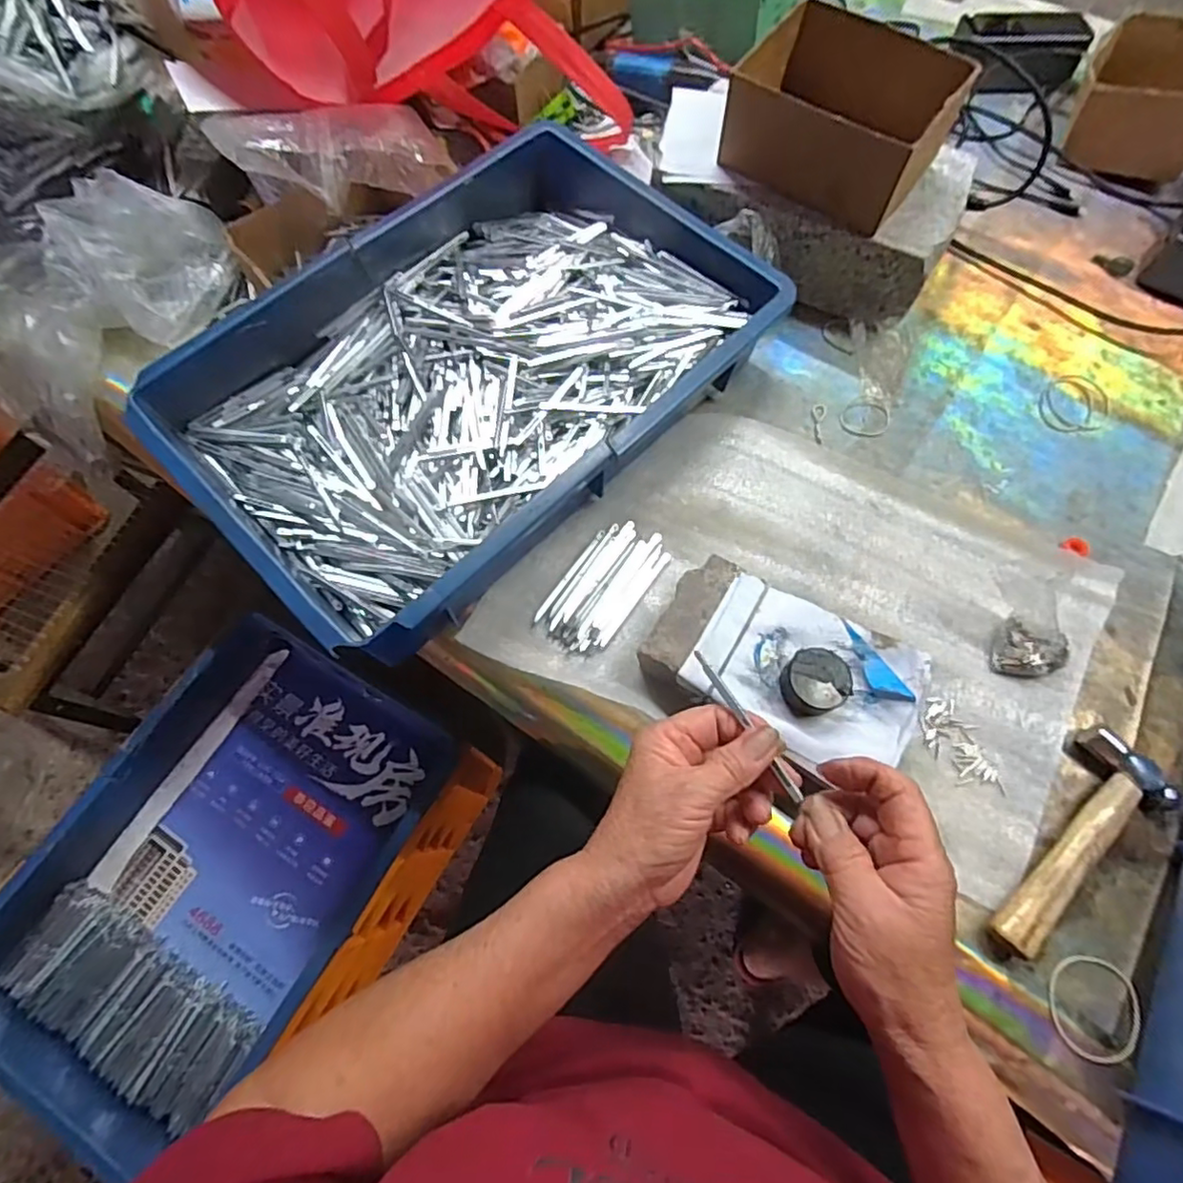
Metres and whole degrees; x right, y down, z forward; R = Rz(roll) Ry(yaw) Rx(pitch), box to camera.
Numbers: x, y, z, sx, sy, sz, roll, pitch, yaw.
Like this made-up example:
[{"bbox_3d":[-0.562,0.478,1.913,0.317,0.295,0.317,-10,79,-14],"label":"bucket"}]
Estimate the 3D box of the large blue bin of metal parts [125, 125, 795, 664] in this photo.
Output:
[{"bbox_3d":[-0.090,-0.174,0.491,0.288,0.068,0.431,42,74,16],"label":"large blue bin of metal parts"}]

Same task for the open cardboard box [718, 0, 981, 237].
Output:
[{"bbox_3d":[0.197,-0.376,0.495,0.151,0.075,0.118,33,71,13],"label":"open cardboard box"}]

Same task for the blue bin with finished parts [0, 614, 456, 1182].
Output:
[{"bbox_3d":[-0.360,0.268,0.618,0.282,0.087,0.435,27,70,11],"label":"blue bin with finished parts"}]

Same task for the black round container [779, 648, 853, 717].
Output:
[{"bbox_3d":[0.140,0.056,0.390,0.040,0.022,0.038,0,67,0],"label":"black round container"}]

